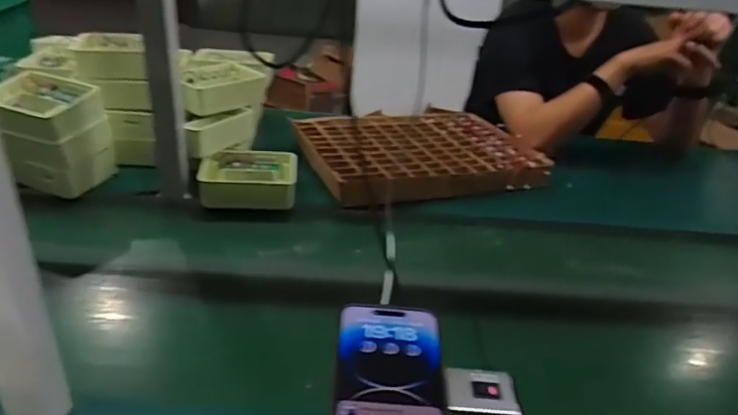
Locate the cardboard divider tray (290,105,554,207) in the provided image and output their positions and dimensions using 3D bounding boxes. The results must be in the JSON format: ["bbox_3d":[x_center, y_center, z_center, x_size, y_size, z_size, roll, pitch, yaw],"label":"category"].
[{"bbox_3d":[0.087,-0.111,1.057,0.418,0.038,0.343,-8,32,-21],"label":"cardboard divider tray"}]

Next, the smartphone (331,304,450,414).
[{"bbox_3d":[0.014,0.122,0.378,0.076,0.013,0.158,4,29,-1],"label":"smartphone"}]

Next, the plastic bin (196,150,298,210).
[{"bbox_3d":[-0.191,-0.047,0.903,0.146,0.048,0.116,2,29,-5],"label":"plastic bin"}]

